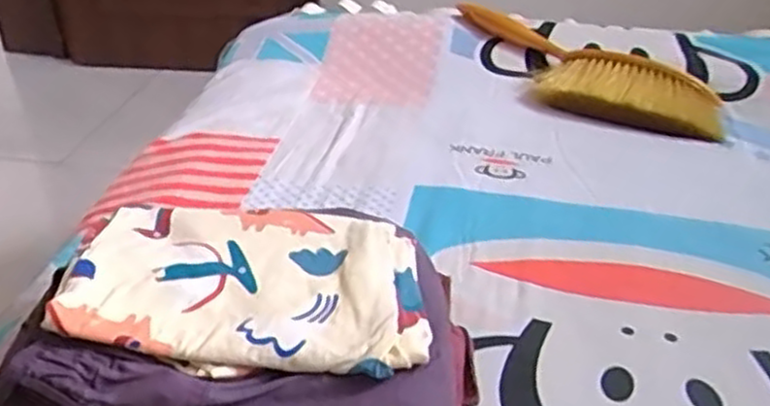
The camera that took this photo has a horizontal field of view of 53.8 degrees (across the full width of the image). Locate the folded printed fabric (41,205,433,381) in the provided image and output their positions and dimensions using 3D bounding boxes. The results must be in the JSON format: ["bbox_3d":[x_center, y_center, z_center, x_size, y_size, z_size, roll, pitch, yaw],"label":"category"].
[{"bbox_3d":[-0.088,0.052,0.506,0.222,0.028,0.137,2,33,0],"label":"folded printed fabric"}]

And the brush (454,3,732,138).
[{"bbox_3d":[0.251,-0.169,1.002,0.381,0.073,0.119,18,36,28],"label":"brush"}]

